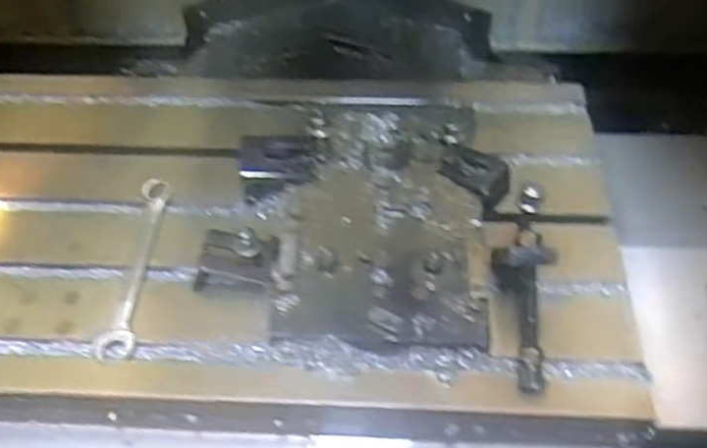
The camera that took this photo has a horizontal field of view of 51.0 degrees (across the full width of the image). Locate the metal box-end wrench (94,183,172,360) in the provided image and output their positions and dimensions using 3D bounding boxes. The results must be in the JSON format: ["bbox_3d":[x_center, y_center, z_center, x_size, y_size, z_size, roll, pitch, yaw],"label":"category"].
[{"bbox_3d":[-0.270,0.048,0.937,0.045,0.027,0.270,2,50,4],"label":"metal box-end wrench"}]

